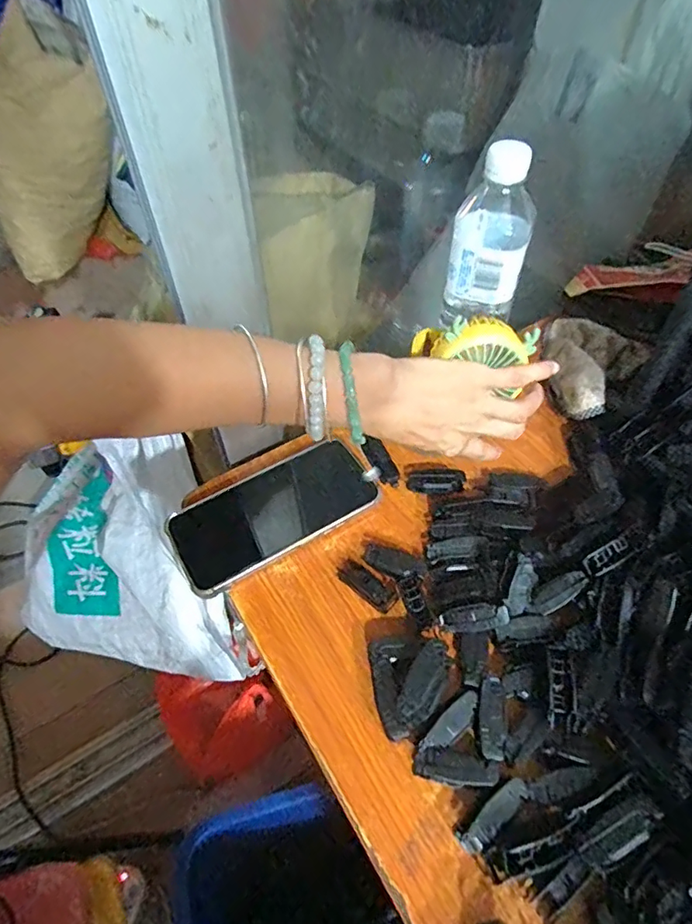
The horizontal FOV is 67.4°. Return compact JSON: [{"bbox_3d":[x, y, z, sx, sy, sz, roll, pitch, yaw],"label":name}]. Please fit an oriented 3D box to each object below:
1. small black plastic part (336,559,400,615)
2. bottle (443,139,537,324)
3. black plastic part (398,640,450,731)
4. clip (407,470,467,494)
[{"bbox_3d":[0.016,0.093,0.389,0.049,0.011,0.017,37,61,26],"label":"small black plastic part"},{"bbox_3d":[0.123,-0.192,0.434,0.062,0.129,0.061,16,33,13],"label":"bottle"},{"bbox_3d":[0.050,0.142,0.331,0.022,0.020,0.051,22,55,17],"label":"black plastic part"},{"bbox_3d":[0.077,0.017,0.442,0.048,0.009,0.019,2,52,2],"label":"clip"}]

